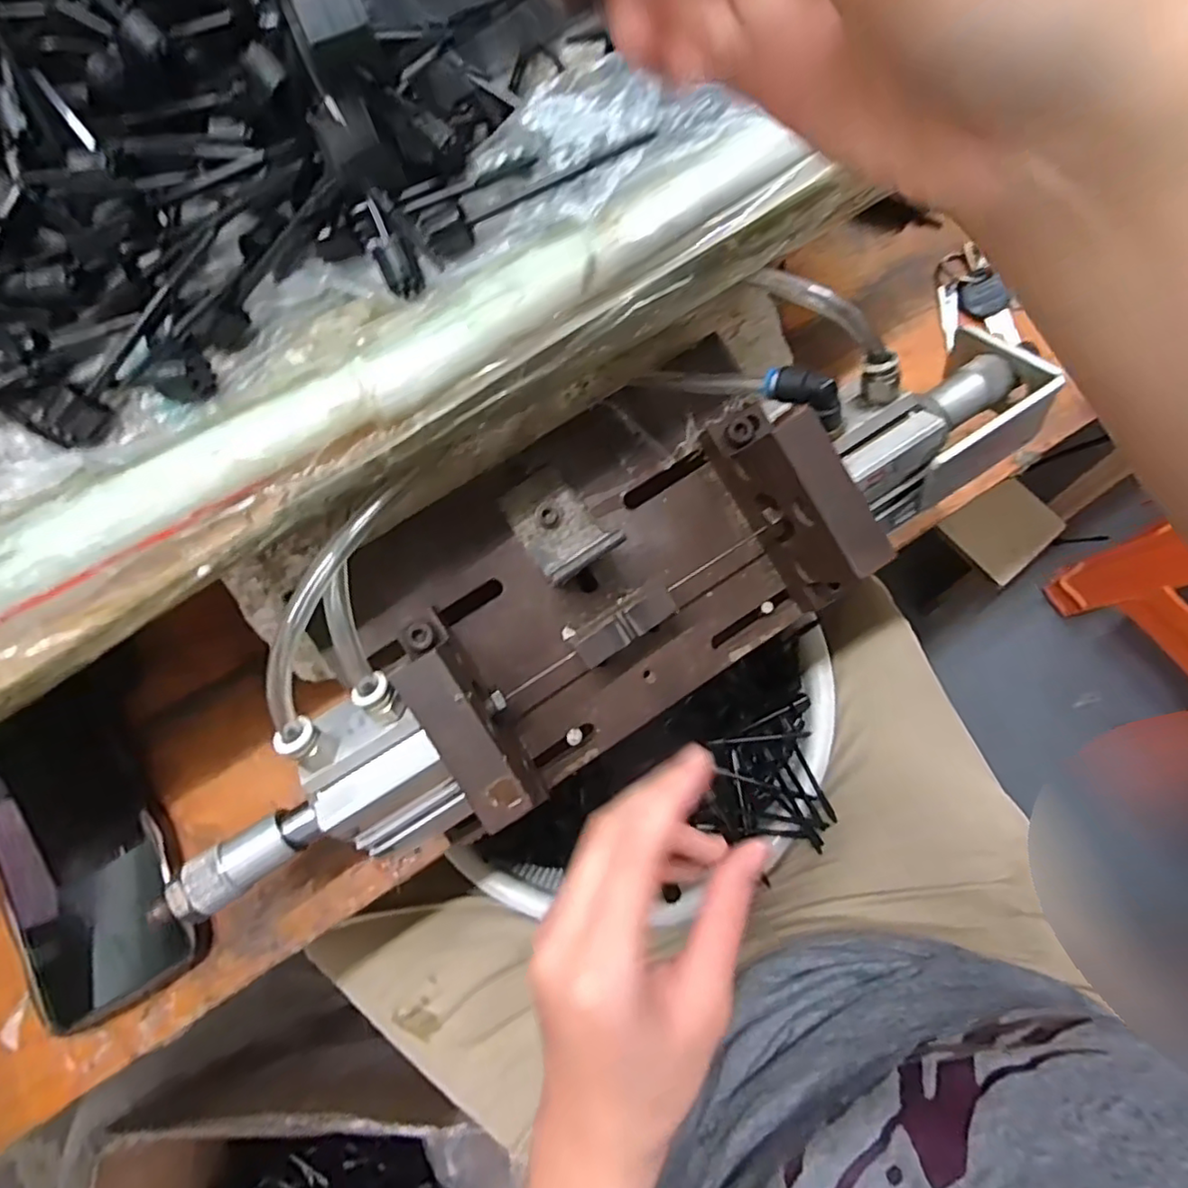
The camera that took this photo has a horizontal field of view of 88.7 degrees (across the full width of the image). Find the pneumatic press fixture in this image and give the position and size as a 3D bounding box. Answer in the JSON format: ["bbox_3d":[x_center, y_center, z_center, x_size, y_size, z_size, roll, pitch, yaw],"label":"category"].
[{"bbox_3d":[-0.007,-0.004,0.288,0.411,0.111,0.141,-33,77,-6],"label":"pneumatic press fixture"}]

